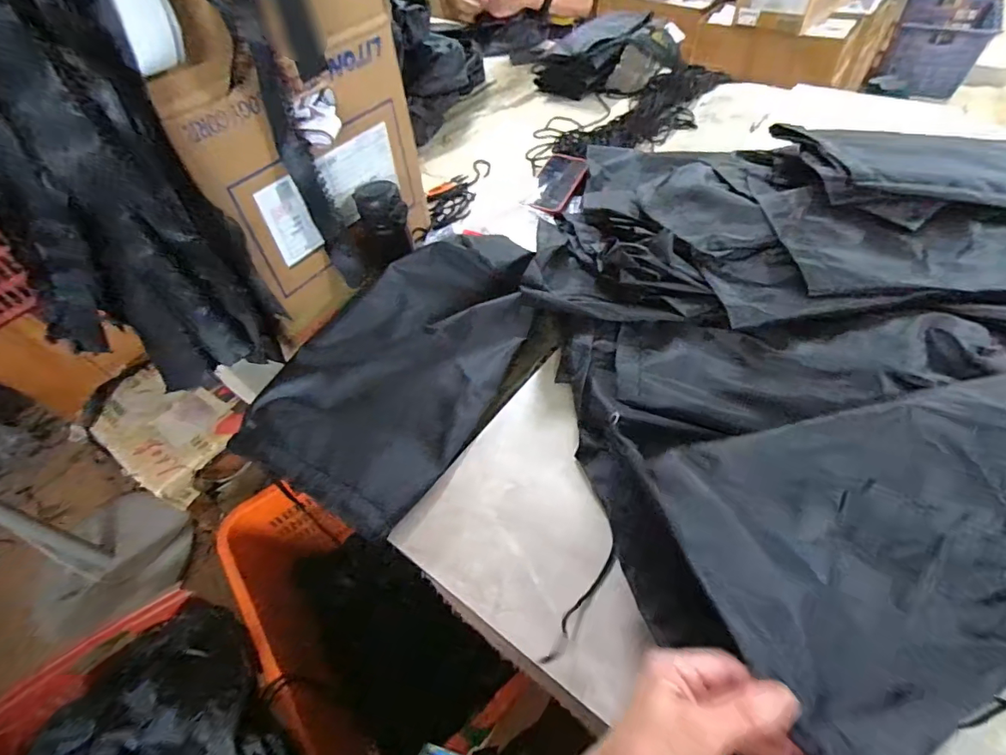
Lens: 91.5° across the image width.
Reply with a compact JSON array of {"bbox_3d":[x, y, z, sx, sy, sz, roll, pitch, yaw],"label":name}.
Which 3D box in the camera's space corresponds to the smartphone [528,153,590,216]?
[{"bbox_3d":[0.101,-0.355,0.887,0.087,0.010,0.155,16,66,26],"label":"smartphone"}]

